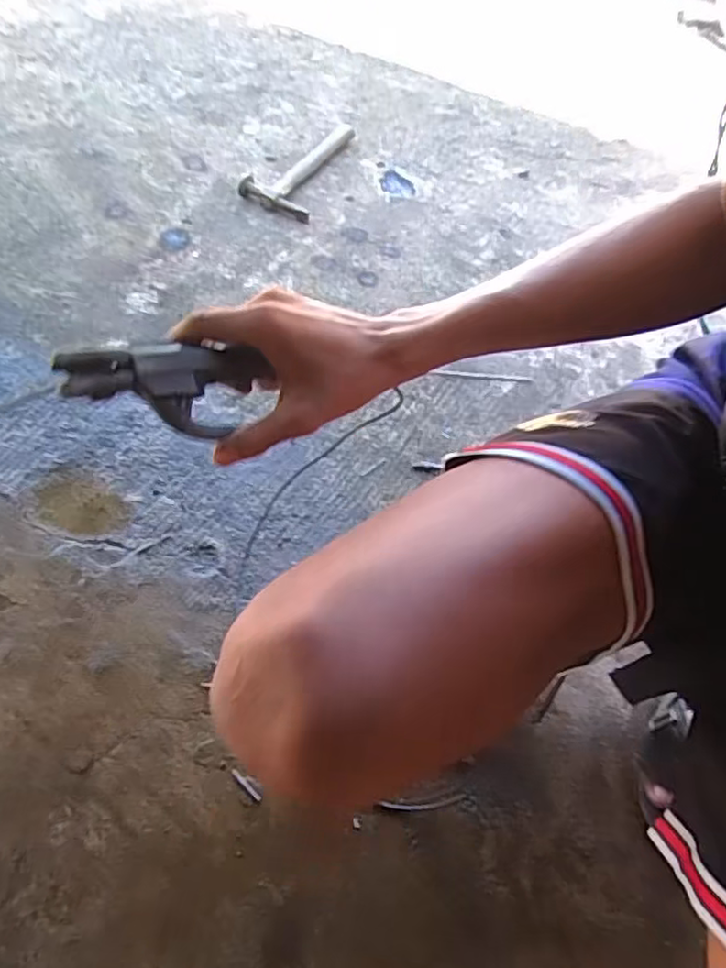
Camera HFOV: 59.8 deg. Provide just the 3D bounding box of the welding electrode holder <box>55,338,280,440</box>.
[{"bbox_3d":[-0.113,-0.057,0.380,0.123,0.034,0.046,-8,59,-36],"label":"welding electrode holder"}]

